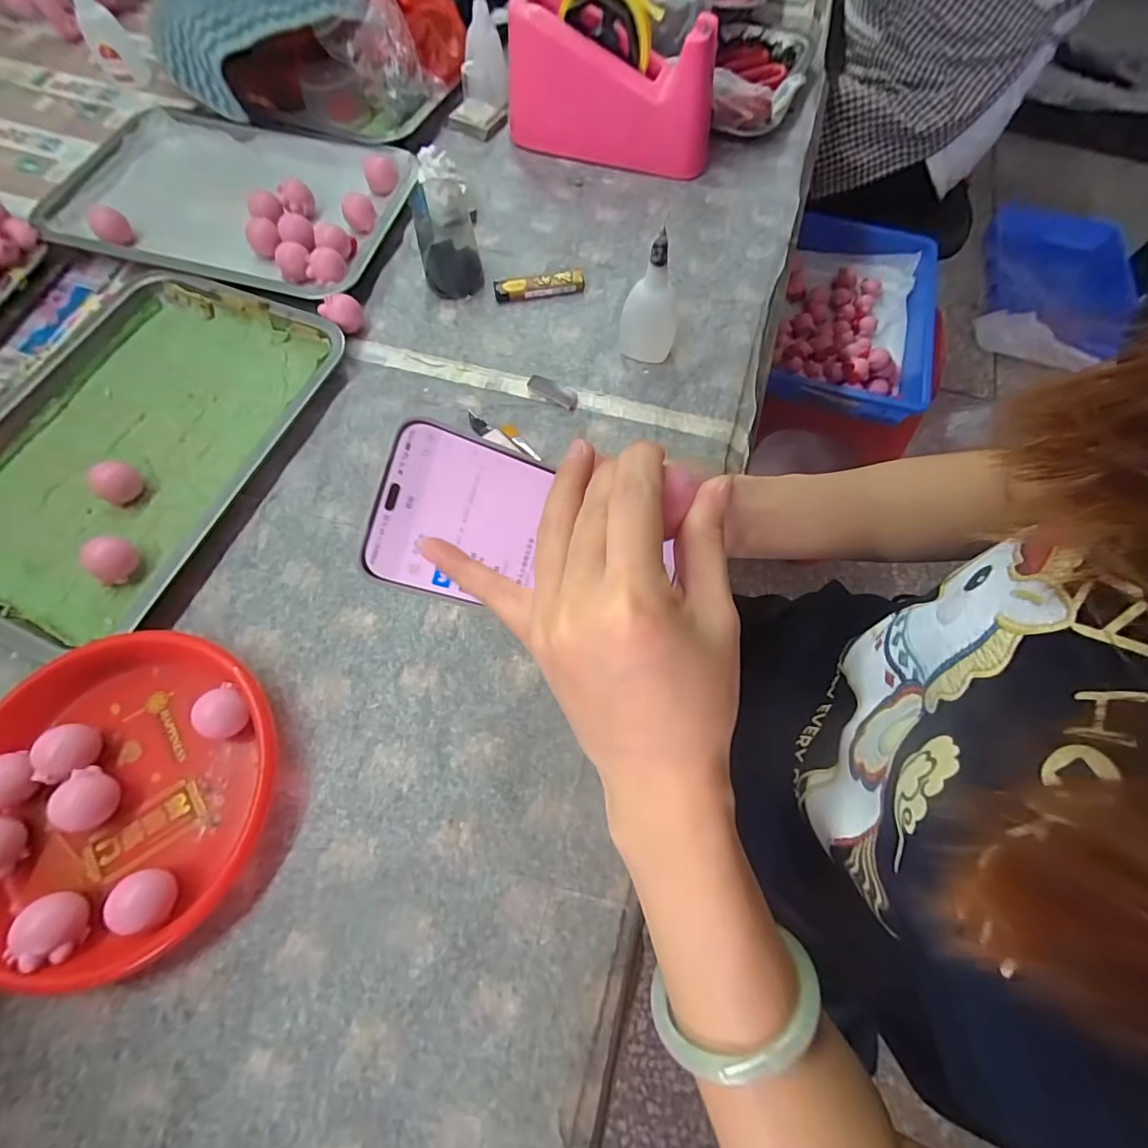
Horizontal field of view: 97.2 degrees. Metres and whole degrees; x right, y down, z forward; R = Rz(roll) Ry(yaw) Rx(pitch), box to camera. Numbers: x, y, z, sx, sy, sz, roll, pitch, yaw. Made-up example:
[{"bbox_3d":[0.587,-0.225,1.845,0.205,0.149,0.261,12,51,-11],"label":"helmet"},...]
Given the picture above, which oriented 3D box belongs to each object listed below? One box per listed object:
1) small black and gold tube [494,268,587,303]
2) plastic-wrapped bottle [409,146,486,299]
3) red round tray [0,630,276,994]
[{"bbox_3d":[-0.031,-0.255,0.448,0.078,0.017,0.016,-9,68,-4],"label":"small black and gold tube"},{"bbox_3d":[-0.114,-0.316,0.451,0.051,0.050,0.134,-8,68,-3],"label":"plastic-wrapped bottle"},{"bbox_3d":[-0.260,0.122,0.288,0.158,0.030,0.172,0,68,0],"label":"red round tray"}]

